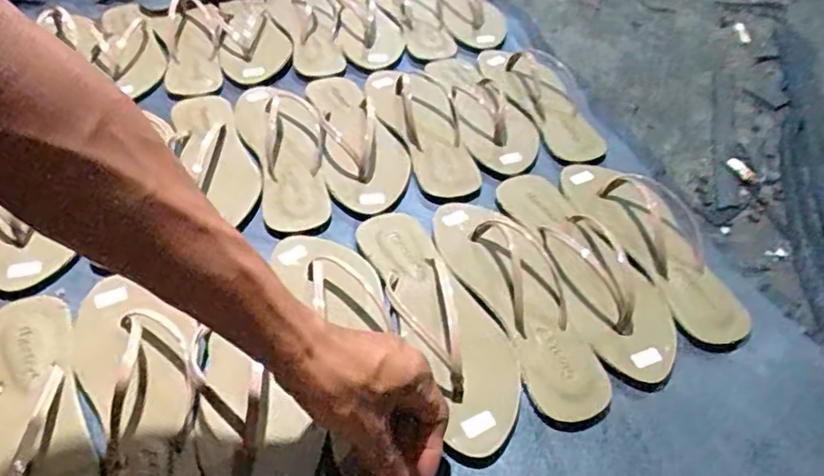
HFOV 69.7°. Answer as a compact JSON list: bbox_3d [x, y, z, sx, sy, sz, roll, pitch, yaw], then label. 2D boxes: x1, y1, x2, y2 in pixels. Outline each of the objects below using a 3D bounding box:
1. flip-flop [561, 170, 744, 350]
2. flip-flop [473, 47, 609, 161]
[{"bbox_3d":[0.235,0.002,0.582,0.084,0.027,0.229,-24,55,-22],"label":"flip-flop"},{"bbox_3d":[0.161,-0.171,0.747,0.083,0.054,0.240,-17,51,-14],"label":"flip-flop"}]

